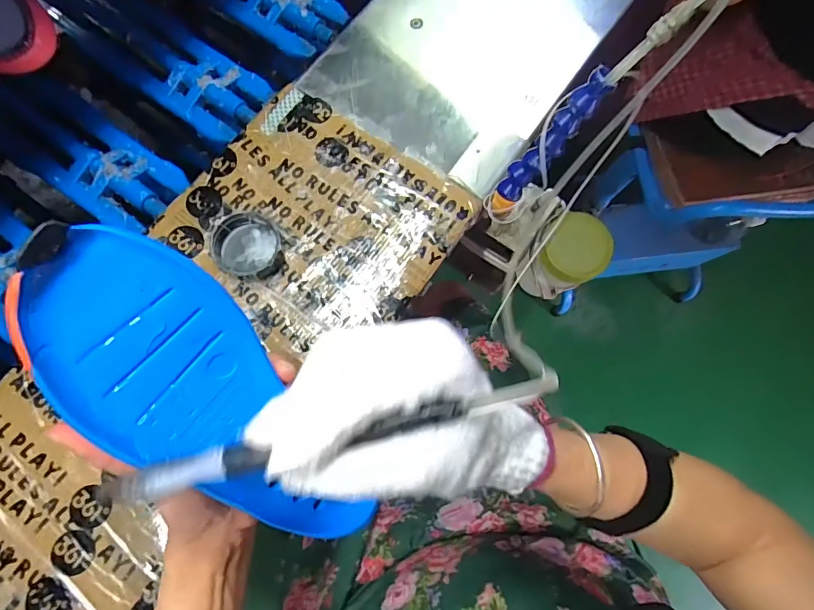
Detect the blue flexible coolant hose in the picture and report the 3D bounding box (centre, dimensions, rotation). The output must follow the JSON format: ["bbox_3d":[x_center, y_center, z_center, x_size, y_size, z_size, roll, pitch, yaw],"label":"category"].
[{"bbox_3d":[0.117,-0.133,0.380,0.017,0.147,0.024,-29,76,-36],"label":"blue flexible coolant hose"}]

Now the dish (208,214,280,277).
[{"bbox_3d":[-0.149,-0.053,0.406,0.059,0.020,0.061,0,75,-1],"label":"dish"}]

